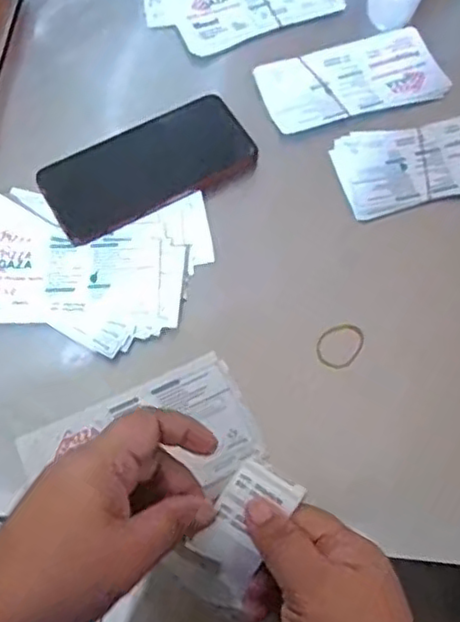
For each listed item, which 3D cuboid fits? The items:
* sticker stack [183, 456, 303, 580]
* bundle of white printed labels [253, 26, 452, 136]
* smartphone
[{"bbox_3d":[0.008,0.106,0.340,0.033,0.005,0.055,33,73,13],"label":"sticker stack"},{"bbox_3d":[0.105,-0.198,0.569,0.158,0.011,0.076,-20,70,-7],"label":"bundle of white printed labels"},{"bbox_3d":[-0.066,-0.118,0.533,0.165,0.008,0.082,-29,71,-10],"label":"smartphone"}]

